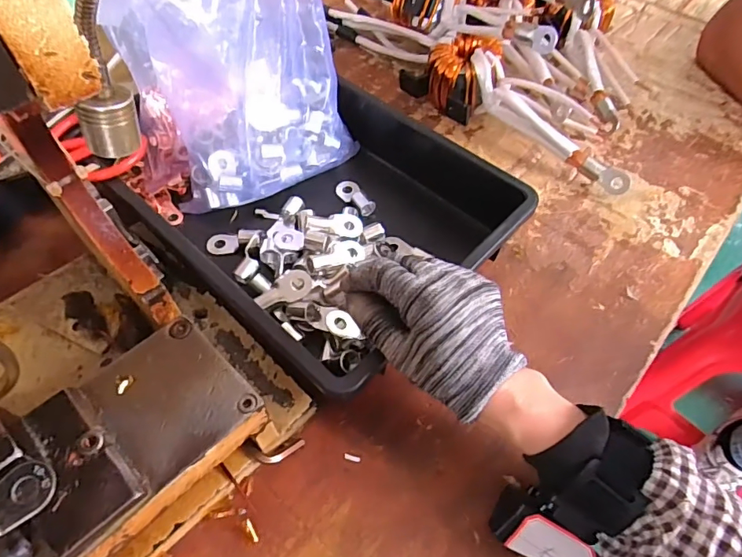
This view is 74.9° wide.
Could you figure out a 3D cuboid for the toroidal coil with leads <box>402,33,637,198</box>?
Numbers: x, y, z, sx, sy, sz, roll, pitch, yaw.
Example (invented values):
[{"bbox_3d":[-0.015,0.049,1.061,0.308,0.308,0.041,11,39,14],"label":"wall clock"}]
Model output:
[{"bbox_3d":[0.159,-0.188,0.524,0.265,0.071,0.093,27,58,17],"label":"toroidal coil with leads"}]

